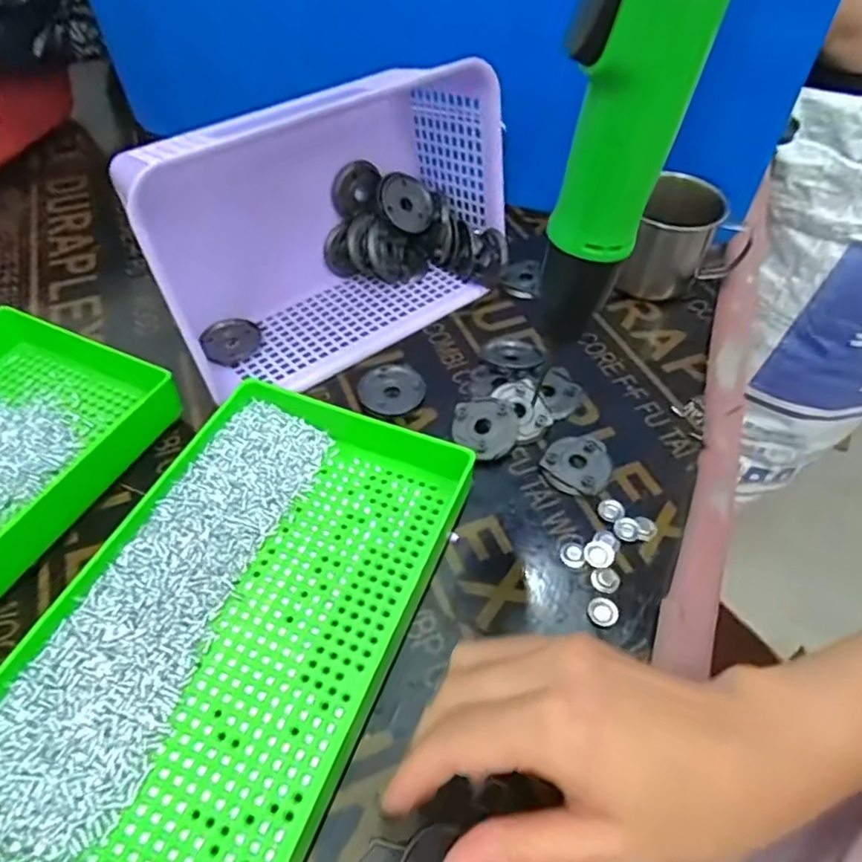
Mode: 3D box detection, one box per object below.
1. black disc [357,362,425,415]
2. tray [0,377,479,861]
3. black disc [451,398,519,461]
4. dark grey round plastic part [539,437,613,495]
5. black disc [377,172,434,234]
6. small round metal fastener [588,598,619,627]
[{"bbox_3d":[-0.025,-0.028,0.393,0.042,0.008,0.043,0,51,0],"label":"black disc"},{"bbox_3d":[-0.091,0.089,0.285,0.149,0.037,0.245,18,53,14],"label":"tray"},{"bbox_3d":[0.033,-0.002,0.367,0.039,0.012,0.039,-6,66,14],"label":"black disc"},{"bbox_3d":[0.089,0.020,0.358,0.042,0.006,0.038,-33,58,-24],"label":"dark grey round plastic part"},{"bbox_3d":[-0.018,-0.171,0.446,0.044,0.004,0.040,0,90,-24],"label":"black disc"},{"bbox_3d":[0.087,0.091,0.302,0.015,0.004,0.014,0,51,0],"label":"small round metal fastener"}]

